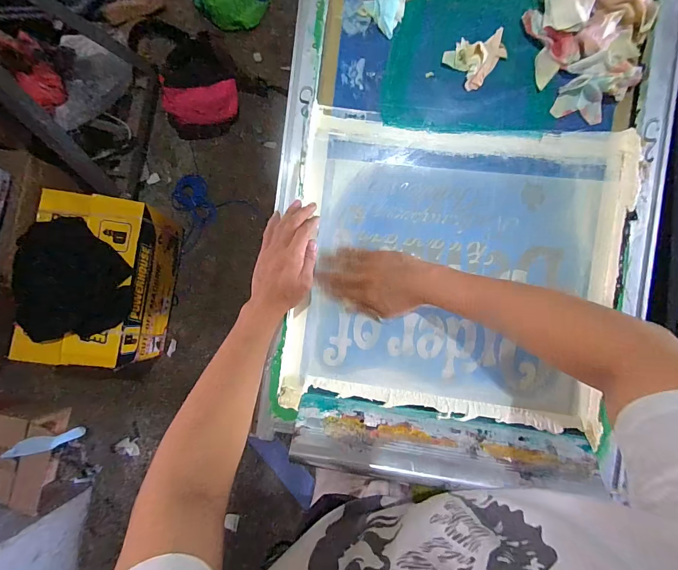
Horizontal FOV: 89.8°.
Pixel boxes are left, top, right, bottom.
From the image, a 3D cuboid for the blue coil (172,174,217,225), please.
[{"bbox_3d":[-0.642,-0.369,1.499,0.157,0.038,0.227,-18,85,1],"label":"blue coil"}]

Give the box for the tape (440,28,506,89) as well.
[{"bbox_3d":[0.204,-0.336,0.491,0.086,0.024,0.069,-40,84,-1],"label":"tape"}]

